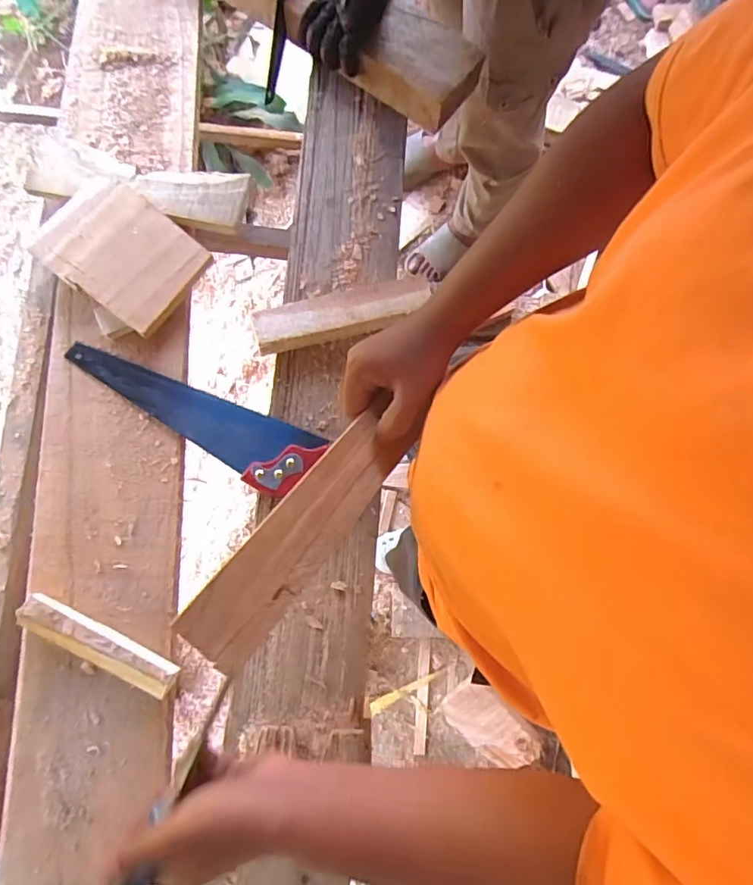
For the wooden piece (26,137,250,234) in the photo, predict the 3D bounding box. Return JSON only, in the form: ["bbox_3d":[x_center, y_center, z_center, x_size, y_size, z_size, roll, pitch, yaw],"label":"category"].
[{"bbox_3d":[-0.330,-0.357,0.713,0.305,0.027,0.091,13,79,1],"label":"wooden piece"}]

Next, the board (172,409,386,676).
[{"bbox_3d":[-0.062,0.074,0.421,0.060,0.018,0.219,43,67,-11],"label":"board"}]

